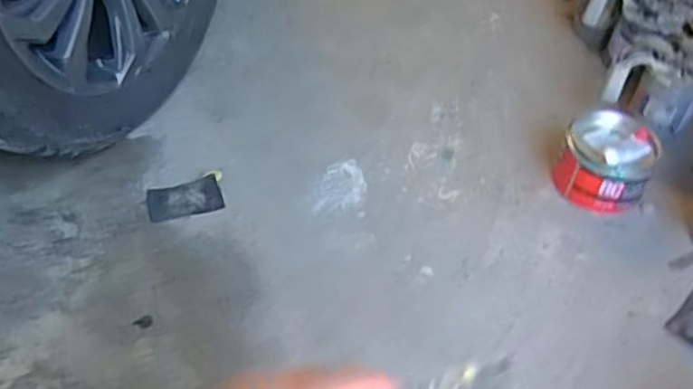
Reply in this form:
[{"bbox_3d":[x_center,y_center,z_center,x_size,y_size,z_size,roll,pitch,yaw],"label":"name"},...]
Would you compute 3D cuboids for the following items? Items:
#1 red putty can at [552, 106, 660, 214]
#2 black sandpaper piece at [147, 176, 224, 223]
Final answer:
[{"bbox_3d":[0.428,-0.055,1.098,0.145,0.092,0.150,21,49,18],"label":"red putty can"},{"bbox_3d":[-0.269,0.008,1.099,0.117,0.010,0.068,-11,47,-14],"label":"black sandpaper piece"}]

